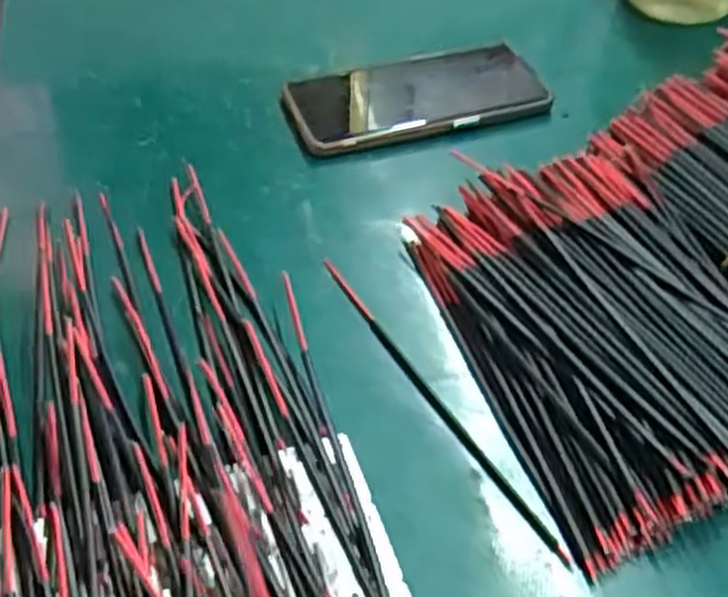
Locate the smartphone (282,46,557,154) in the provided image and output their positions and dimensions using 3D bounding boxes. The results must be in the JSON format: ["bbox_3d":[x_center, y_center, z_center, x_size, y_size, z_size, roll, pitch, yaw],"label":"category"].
[{"bbox_3d":[0.034,-0.132,0.517,0.163,0.014,0.077,-12,49,-10],"label":"smartphone"}]

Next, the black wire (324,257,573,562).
[{"bbox_3d":[0.031,0.043,0.364,0.008,0.008,0.184,-25,52,-20],"label":"black wire"}]

